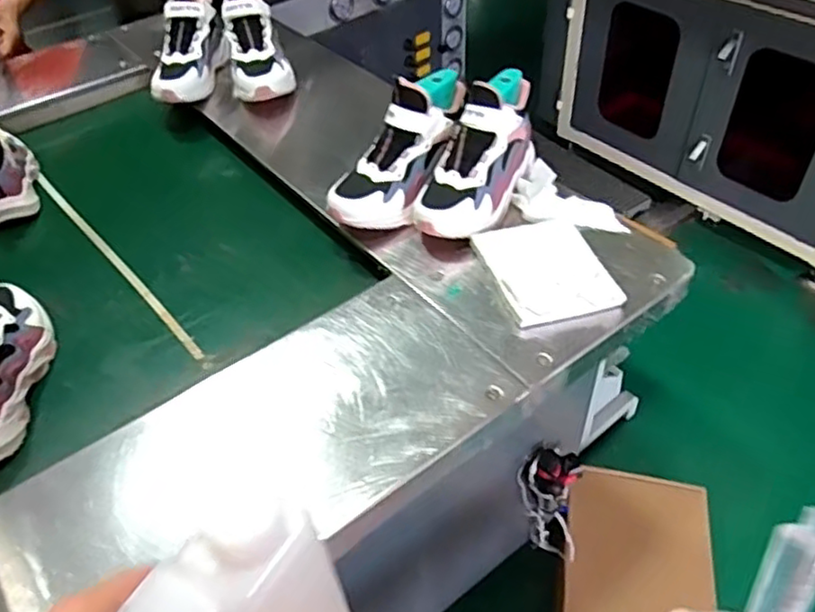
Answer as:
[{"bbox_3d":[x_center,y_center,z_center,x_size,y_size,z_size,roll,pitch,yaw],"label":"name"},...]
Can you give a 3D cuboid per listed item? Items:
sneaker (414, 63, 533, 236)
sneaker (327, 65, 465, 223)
[{"bbox_3d":[0.087,-0.202,0.878,0.112,0.130,0.229,13,48,17],"label":"sneaker"},{"bbox_3d":[-0.013,-0.214,0.882,0.093,0.096,0.251,30,84,30],"label":"sneaker"}]

